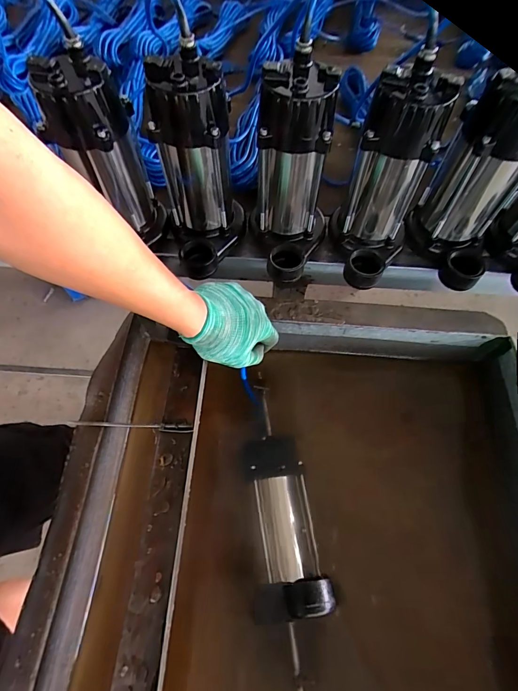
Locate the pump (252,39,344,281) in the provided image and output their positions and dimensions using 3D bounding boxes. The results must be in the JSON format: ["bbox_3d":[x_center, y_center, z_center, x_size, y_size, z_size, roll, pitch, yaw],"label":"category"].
[{"bbox_3d":[0.045,-0.218,0.478,0.108,0.234,0.163,8,62,3],"label":"pump"}]

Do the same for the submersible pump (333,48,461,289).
[{"bbox_3d":[0.161,-0.205,0.473,0.101,0.239,0.146,22,63,10],"label":"submersible pump"}]

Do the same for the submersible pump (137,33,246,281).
[{"bbox_3d":[-0.086,-0.225,0.474,0.095,0.226,0.151,25,64,12],"label":"submersible pump"}]

